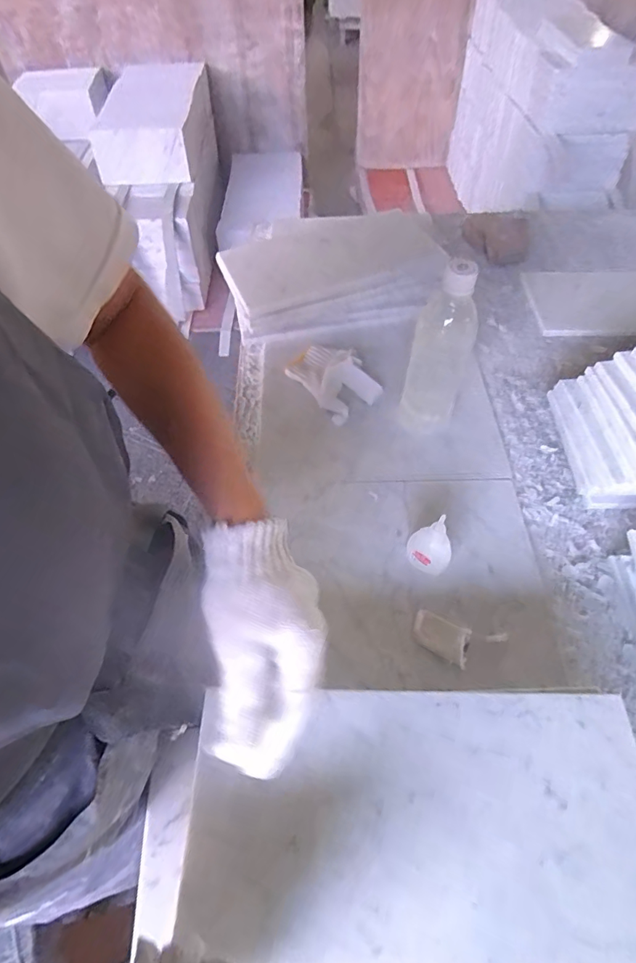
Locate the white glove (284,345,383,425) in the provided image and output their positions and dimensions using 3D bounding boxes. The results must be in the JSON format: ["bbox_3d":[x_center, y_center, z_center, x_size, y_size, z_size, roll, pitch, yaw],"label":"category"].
[{"bbox_3d":[0.019,-0.143,0.619,0.079,0.032,0.121,-32,60,-19],"label":"white glove"}]

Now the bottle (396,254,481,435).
[{"bbox_3d":[0.135,-0.133,0.516,0.065,0.203,0.053,3,57,2],"label":"bottle"}]

